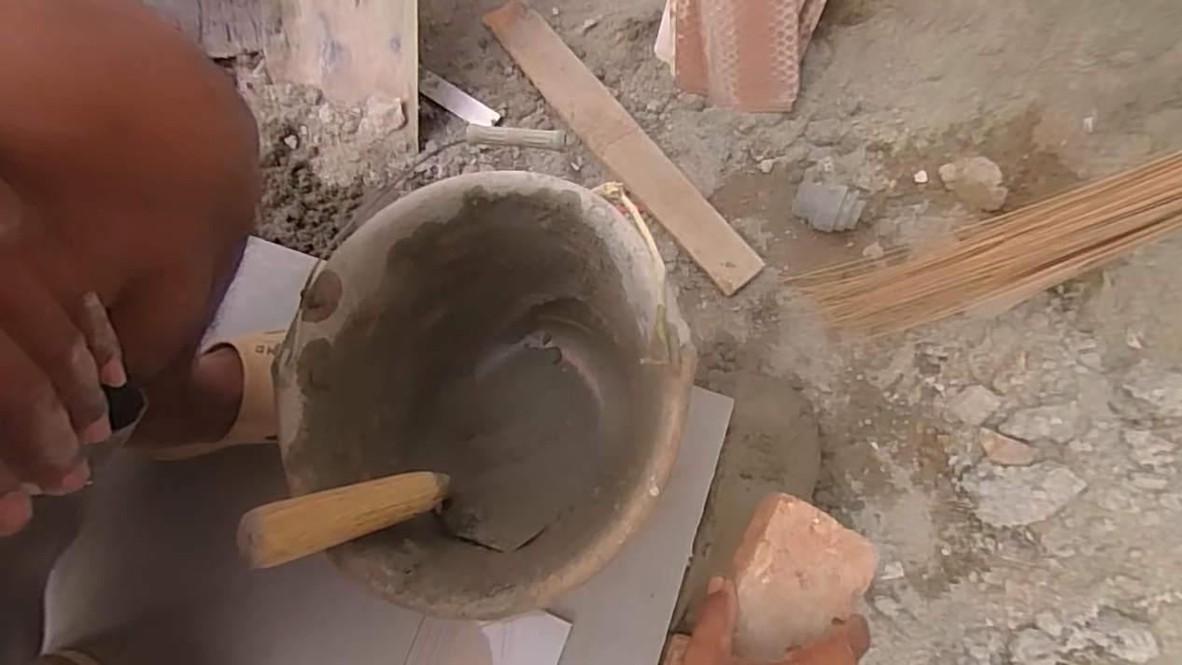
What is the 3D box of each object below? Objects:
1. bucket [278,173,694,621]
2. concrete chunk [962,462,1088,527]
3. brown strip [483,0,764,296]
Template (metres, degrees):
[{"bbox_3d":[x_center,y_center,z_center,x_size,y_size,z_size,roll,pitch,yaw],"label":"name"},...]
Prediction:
[{"bbox_3d":[-0.068,0.055,0.463,0.253,0.209,0.278,-1,69,1],"label":"bucket"},{"bbox_3d":[0.426,0.158,0.577,0.091,0.030,0.058,-14,61,24],"label":"concrete chunk"},{"bbox_3d":[0.029,-0.246,0.731,0.067,0.016,0.493,-38,77,-2],"label":"brown strip"}]

